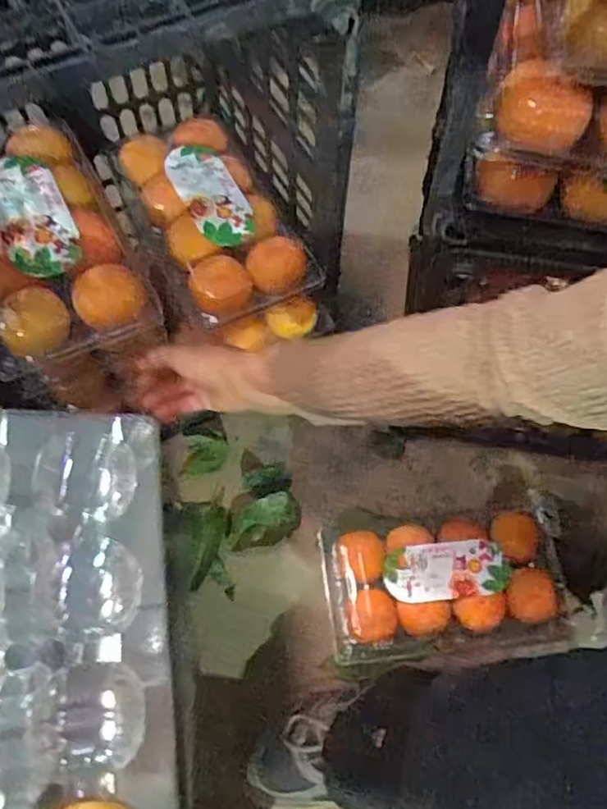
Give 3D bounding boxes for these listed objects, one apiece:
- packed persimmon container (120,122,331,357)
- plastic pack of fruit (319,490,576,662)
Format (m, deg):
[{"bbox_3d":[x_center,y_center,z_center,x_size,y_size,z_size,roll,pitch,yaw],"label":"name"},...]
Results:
[{"bbox_3d":[-0.084,-0.184,0.644,0.145,0.088,0.247,-21,67,-10],"label":"packed persimmon container"},{"bbox_3d":[0.160,0.186,0.664,0.266,0.053,0.157,-6,65,-3],"label":"plastic pack of fruit"}]

